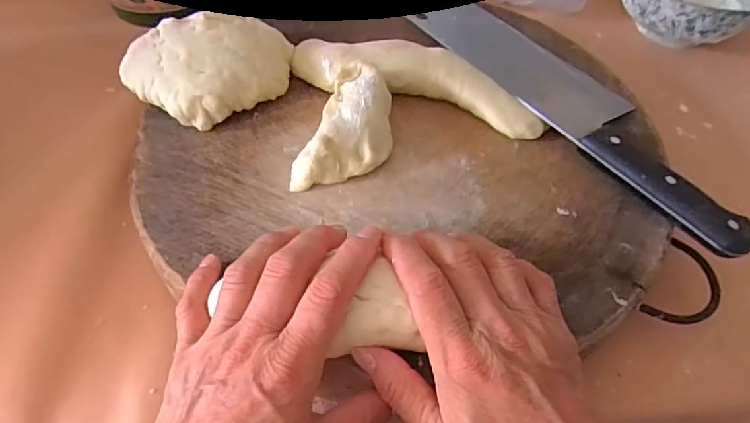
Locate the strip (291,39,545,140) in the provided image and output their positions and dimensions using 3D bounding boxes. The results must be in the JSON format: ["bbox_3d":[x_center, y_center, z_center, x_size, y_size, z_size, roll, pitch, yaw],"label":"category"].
[{"bbox_3d":[0.031,-0.096,0.373,0.183,0.020,0.053,16,54,8],"label":"strip"}]

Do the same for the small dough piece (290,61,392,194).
[{"bbox_3d":[-0.014,-0.052,0.330,0.047,0.034,0.092,20,55,10],"label":"small dough piece"}]

